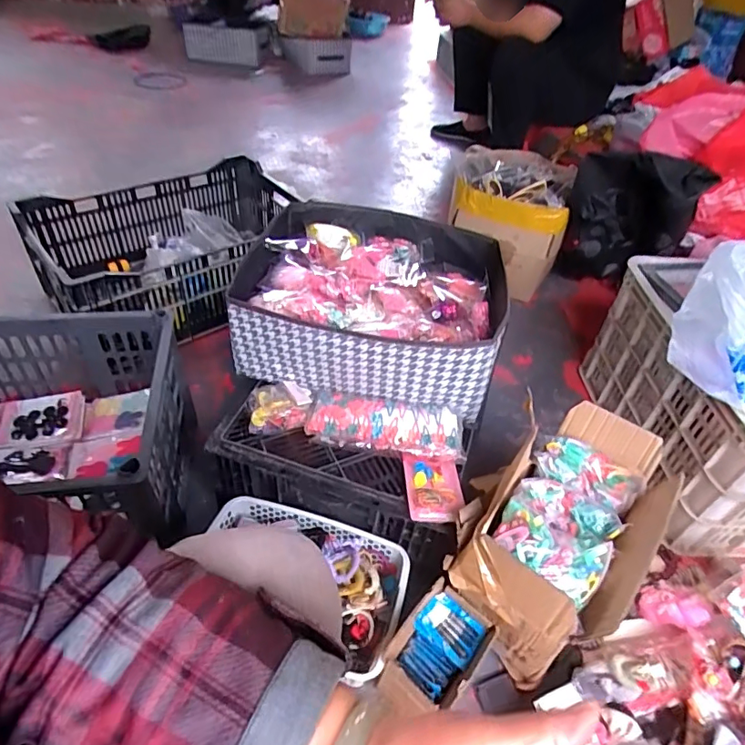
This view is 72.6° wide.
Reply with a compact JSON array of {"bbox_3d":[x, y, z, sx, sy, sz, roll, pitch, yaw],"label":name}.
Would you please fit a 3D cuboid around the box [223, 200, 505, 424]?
[{"bbox_3d":[0.002,-0.123,0.859,0.403,0.163,0.364,11,44,5],"label":"box"}]

